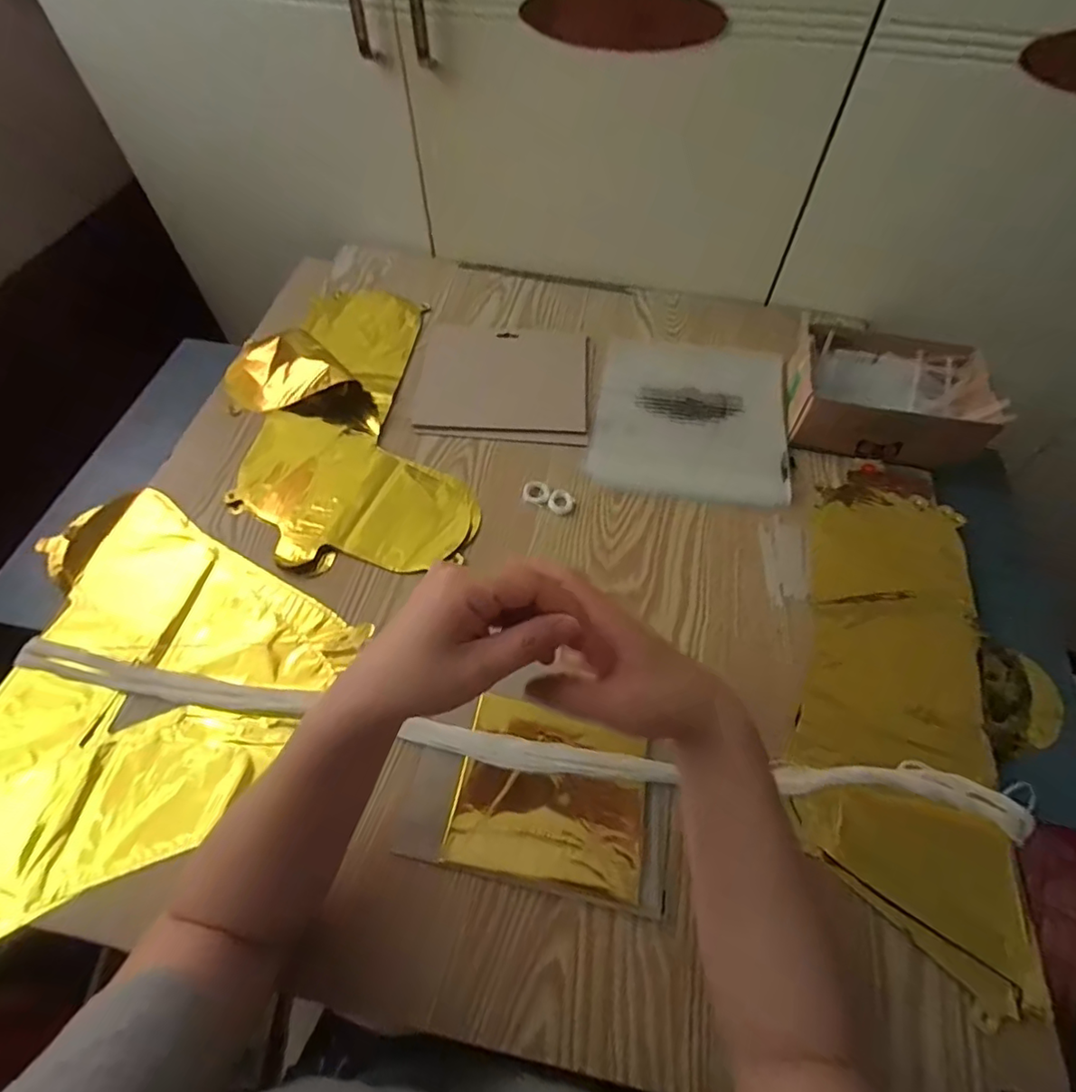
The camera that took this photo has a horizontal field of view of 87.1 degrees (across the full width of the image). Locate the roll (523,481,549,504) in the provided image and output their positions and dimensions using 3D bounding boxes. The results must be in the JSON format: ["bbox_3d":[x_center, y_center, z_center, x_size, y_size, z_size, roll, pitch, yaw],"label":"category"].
[{"bbox_3d":[-0.001,-0.055,0.573,0.026,0.005,0.026,0,58,0],"label":"roll"}]

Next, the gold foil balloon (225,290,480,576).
[{"bbox_3d":[-0.215,-0.146,0.614,0.223,0.026,0.399,-13,59,-8],"label":"gold foil balloon"}]

